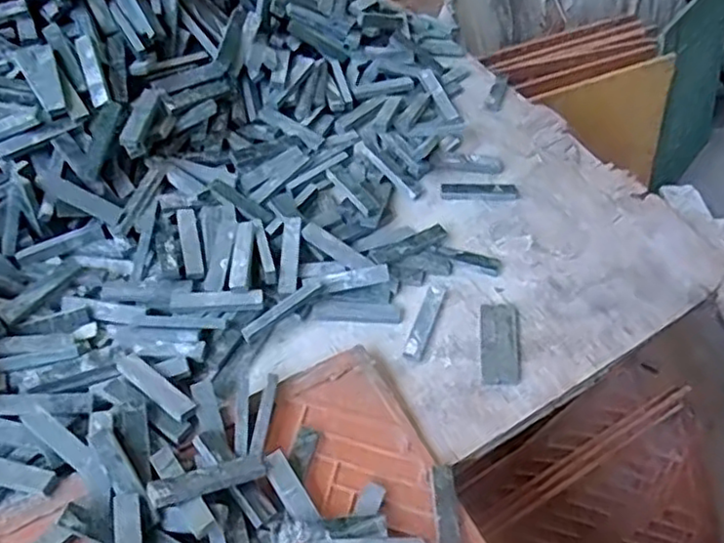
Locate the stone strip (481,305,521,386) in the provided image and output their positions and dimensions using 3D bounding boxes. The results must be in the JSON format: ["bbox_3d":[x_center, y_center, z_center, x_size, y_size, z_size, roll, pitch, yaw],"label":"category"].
[{"bbox_3d":[0.094,0.048,0.460,0.025,0.009,0.060,4,49,3],"label":"stone strip"}]

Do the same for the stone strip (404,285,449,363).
[{"bbox_3d":[0.045,0.033,0.465,0.013,0.008,0.062,17,51,14],"label":"stone strip"}]

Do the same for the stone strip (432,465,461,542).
[{"bbox_3d":[0.048,0.141,0.386,0.013,0.012,0.059,-3,49,-3],"label":"stone strip"}]

